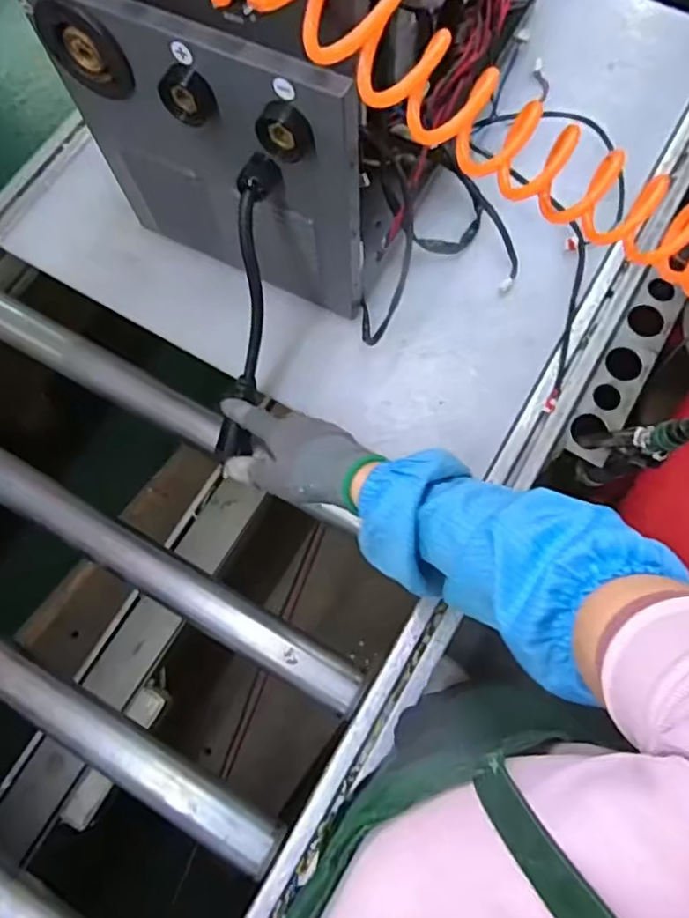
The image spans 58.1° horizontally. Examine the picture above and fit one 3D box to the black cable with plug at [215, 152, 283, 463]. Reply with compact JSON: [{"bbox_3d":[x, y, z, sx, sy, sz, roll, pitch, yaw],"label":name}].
[{"bbox_3d":[-0.090,-0.122,0.553,0.031,0.271,0.041,14,31,6],"label":"black cable with plug"}]

